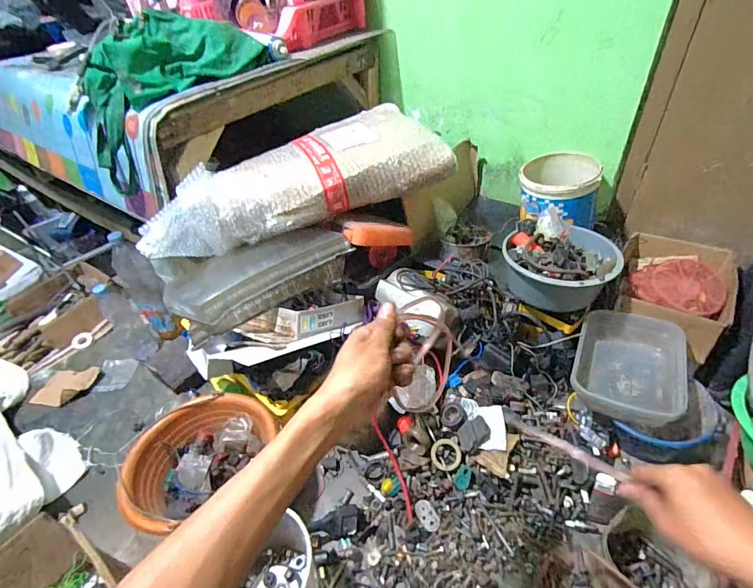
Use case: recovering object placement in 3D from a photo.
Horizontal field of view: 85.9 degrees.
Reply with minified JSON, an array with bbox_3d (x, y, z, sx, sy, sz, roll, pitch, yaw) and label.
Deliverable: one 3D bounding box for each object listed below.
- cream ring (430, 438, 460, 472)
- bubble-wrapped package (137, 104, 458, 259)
[{"bbox_3d":[0.132,0.306,0.770,0.056,0.005,0.057,-2,72,6],"label":"cream ring"},{"bbox_3d":[-0.183,-0.261,0.923,0.661,0.127,0.269,-20,43,-14],"label":"bubble-wrapped package"}]

